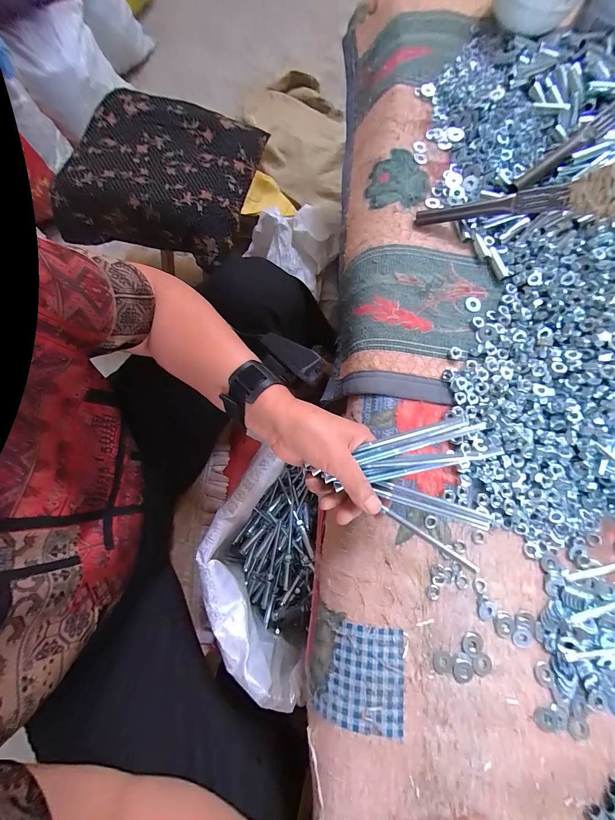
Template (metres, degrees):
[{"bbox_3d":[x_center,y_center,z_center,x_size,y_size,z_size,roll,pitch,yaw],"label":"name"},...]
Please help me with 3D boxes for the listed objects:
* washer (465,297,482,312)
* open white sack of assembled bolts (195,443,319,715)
[{"bbox_3d":[0.199,-0.127,0.386,0.019,0.004,0.018,0,77,0],"label":"washer"},{"bbox_3d":[-0.060,0.207,0.457,0.155,0.184,0.269,5,77,1],"label":"open white sack of assembled bolts"}]

